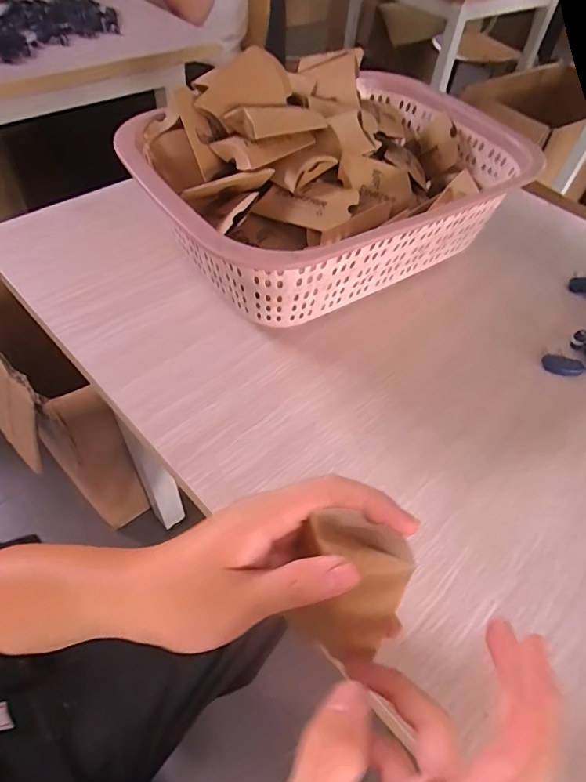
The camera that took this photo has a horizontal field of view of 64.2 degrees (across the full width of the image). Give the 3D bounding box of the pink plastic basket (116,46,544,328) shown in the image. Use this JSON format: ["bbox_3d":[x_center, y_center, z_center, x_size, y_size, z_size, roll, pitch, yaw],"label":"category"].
[{"bbox_3d":[0.044,-0.203,0.466,0.365,0.141,0.259,-23,57,-22],"label":"pink plastic basket"}]

